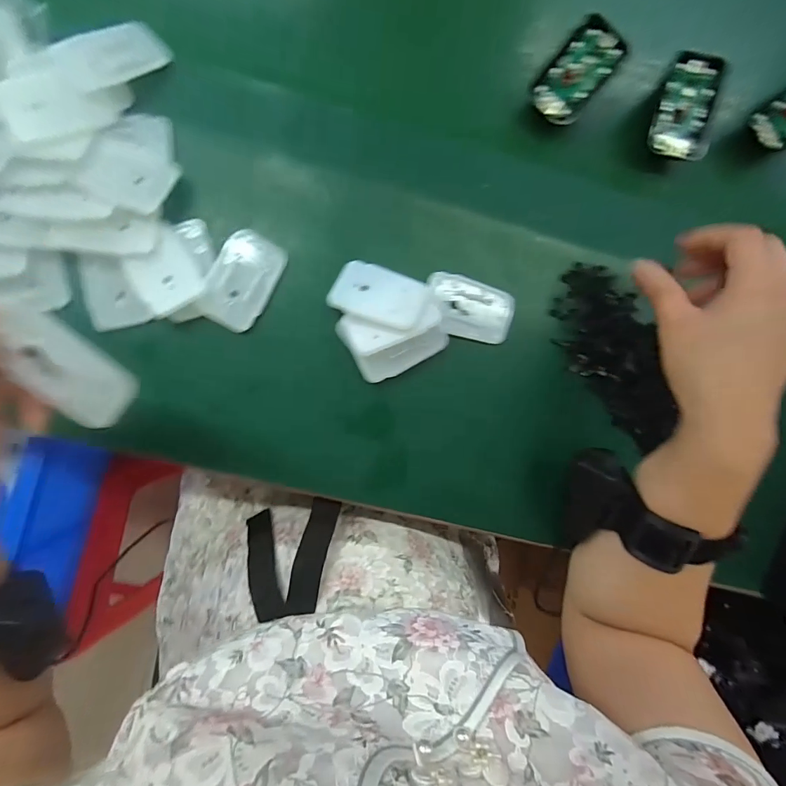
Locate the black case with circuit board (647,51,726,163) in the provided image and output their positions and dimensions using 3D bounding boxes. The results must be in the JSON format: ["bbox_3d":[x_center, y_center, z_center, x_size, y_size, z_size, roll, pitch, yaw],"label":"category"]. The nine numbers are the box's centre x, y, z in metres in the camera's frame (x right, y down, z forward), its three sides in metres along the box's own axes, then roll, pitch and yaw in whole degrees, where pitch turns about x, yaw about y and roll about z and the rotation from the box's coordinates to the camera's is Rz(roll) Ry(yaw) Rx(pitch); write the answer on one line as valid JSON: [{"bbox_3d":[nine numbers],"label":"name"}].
[{"bbox_3d":[0.233,-0.226,0.324,0.045,0.008,0.073,9,107,5],"label":"black case with circuit board"}]

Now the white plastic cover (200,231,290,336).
[{"bbox_3d":[-0.114,-0.085,0.310,0.045,0.010,0.073,25,88,-2],"label":"white plastic cover"}]

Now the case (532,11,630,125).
[{"bbox_3d":[0.140,-0.245,0.314,0.043,0.013,0.069,40,106,-1],"label":"case"}]

